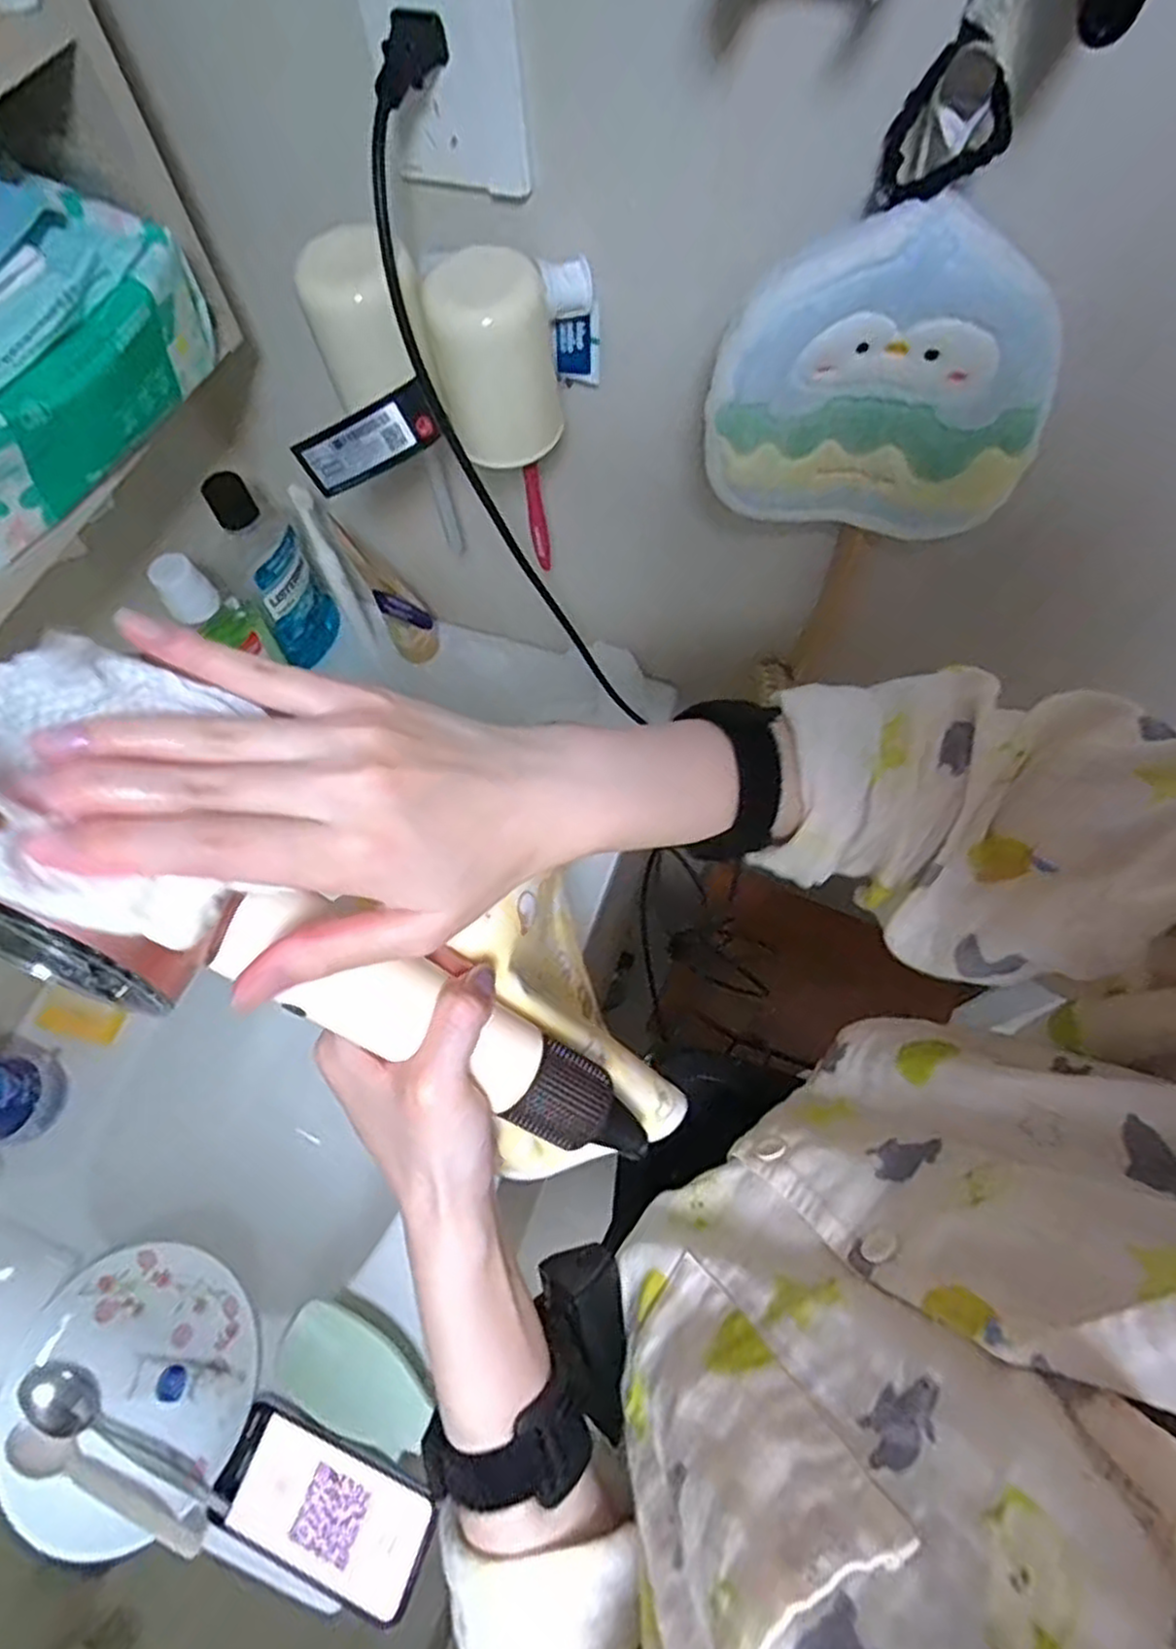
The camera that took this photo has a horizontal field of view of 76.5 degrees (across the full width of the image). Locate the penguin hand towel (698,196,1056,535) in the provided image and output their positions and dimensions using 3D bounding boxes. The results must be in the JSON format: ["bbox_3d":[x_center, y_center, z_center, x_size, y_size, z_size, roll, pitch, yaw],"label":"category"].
[{"bbox_3d":[0.163,-0.239,0.422,0.182,0.174,0.026,2,66,4],"label":"penguin hand towel"}]

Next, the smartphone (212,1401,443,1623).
[{"bbox_3d":[-0.184,0.475,0.519,0.152,0.012,0.074,20,68,12],"label":"smartphone"}]

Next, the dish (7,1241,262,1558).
[{"bbox_3d":[-0.331,0.415,0.554,0.160,0.034,0.174,-1,66,3],"label":"dish"}]

